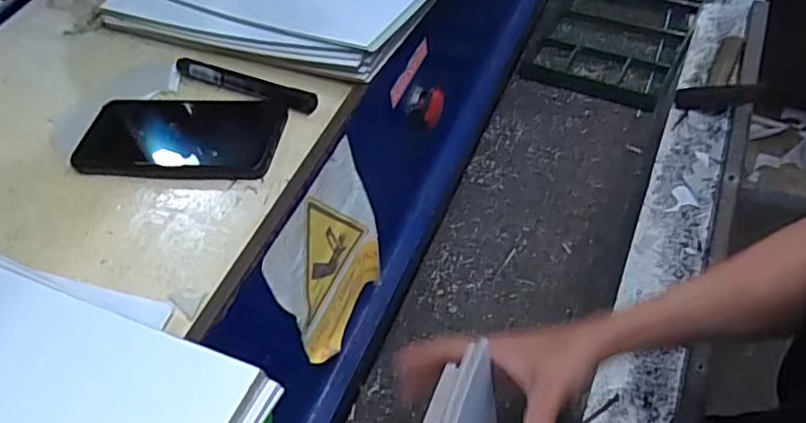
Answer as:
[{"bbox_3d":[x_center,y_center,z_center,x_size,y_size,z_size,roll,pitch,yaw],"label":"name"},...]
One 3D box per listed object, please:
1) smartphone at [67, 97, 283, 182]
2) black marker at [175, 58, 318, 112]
[{"bbox_3d":[-0.178,-0.059,0.489,0.162,0.014,0.080,3,52,12],"label":"smartphone"},{"bbox_3d":[-0.134,-0.107,0.510,0.142,0.010,0.018,19,57,23],"label":"black marker"}]

